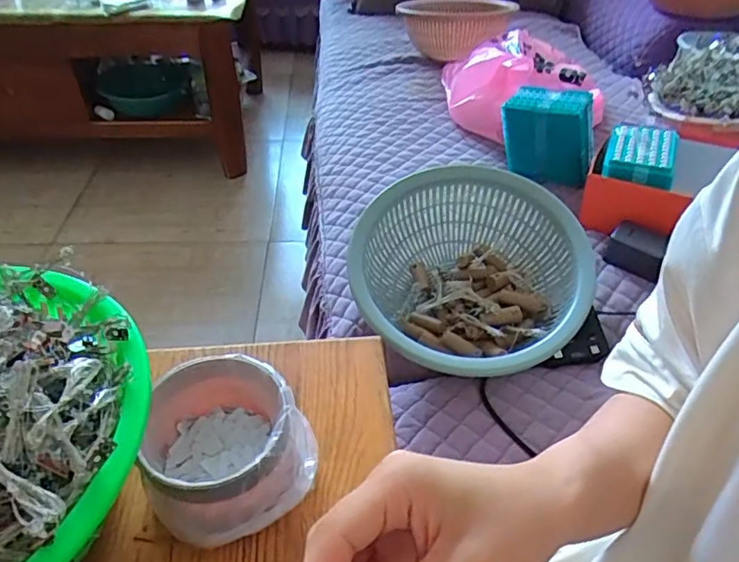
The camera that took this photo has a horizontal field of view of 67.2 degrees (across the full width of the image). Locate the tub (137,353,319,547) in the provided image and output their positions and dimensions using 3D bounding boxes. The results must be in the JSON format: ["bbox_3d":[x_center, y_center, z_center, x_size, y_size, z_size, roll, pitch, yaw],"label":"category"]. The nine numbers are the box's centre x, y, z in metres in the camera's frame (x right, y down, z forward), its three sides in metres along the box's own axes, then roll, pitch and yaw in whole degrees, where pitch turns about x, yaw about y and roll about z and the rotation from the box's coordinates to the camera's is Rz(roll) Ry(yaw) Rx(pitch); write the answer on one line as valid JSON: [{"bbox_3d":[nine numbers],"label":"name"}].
[{"bbox_3d":[-0.111,0.128,0.451,0.126,0.074,0.121,1,42,-1],"label":"tub"}]

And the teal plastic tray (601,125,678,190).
[{"bbox_3d":[0.403,-0.189,0.827,0.094,0.035,0.131,16,44,16],"label":"teal plastic tray"}]

